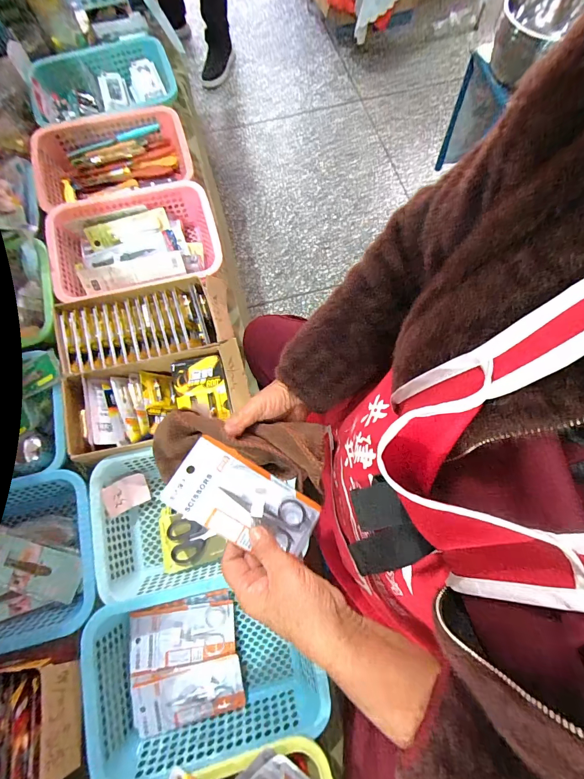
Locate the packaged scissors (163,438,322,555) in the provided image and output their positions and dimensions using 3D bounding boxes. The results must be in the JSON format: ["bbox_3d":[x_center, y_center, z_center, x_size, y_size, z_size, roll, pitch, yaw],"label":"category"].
[{"bbox_3d":[-0.045,0.112,0.353,0.150,0.006,0.075,28,74,-12],"label":"packaged scissors"}]

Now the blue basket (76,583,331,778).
[{"bbox_3d":[-0.121,0.390,0.503,0.306,0.099,0.210,-12,72,-3],"label":"blue basket"}]

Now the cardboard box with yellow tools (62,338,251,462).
[{"bbox_3d":[-0.216,0.014,0.585,0.287,0.078,0.149,-18,72,-4],"label":"cardboard box with yellow tools"}]

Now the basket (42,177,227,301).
[{"bbox_3d":[-0.303,-0.278,0.702,0.310,0.091,0.221,-13,72,-3],"label":"basket"}]

